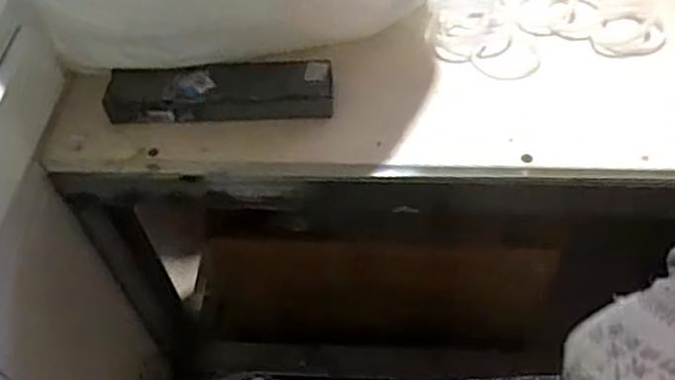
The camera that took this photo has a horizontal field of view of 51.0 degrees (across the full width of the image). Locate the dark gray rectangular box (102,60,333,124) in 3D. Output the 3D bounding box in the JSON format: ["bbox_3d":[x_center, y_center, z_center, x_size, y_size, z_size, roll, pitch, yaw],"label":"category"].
[{"bbox_3d":[-0.109,-0.093,0.657,0.202,0.040,0.052,-3,52,2],"label":"dark gray rectangular box"}]

